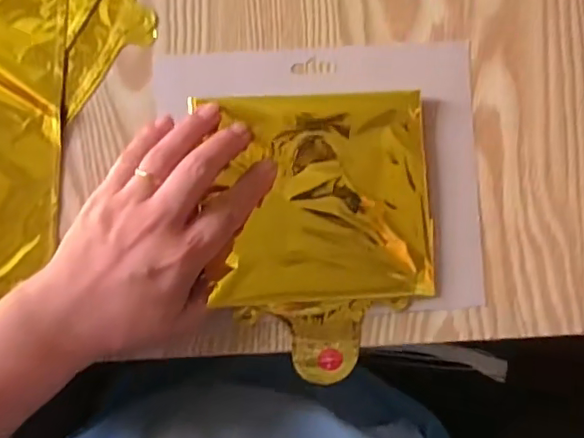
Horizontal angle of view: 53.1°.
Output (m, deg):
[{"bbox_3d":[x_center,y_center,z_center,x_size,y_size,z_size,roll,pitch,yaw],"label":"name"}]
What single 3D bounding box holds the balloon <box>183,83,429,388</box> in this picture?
[{"bbox_3d":[0.021,0.010,0.348,0.126,0.024,0.168,-3,90,-4],"label":"balloon"}]

